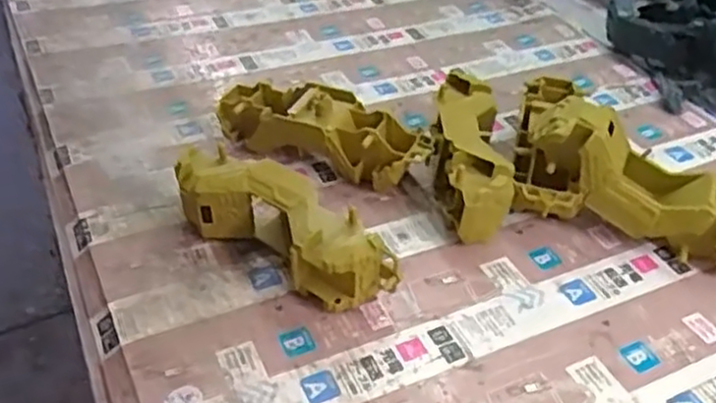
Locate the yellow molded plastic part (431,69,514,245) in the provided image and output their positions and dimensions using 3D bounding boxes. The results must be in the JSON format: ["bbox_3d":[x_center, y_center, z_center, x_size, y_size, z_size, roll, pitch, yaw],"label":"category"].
[{"bbox_3d":[0.084,-0.038,0.548,0.052,0.056,0.168,2,40,-1],"label":"yellow molded plastic part"}]

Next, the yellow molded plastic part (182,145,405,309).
[{"bbox_3d":[-0.052,0.017,0.468,0.171,0.062,0.048,27,46,26],"label":"yellow molded plastic part"}]

